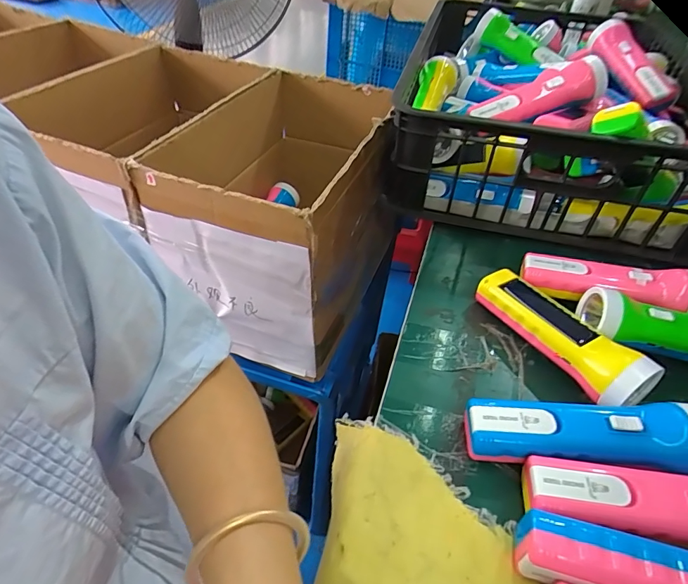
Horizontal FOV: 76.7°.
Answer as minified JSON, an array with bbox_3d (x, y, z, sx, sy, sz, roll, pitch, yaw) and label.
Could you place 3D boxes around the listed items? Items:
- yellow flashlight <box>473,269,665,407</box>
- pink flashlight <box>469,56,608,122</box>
[{"bbox_3d":[0.188,0.035,0.388,0.050,0.050,0.160,-20,48,-23],"label":"yellow flashlight"},{"bbox_3d":[0.234,-0.246,0.535,0.149,0.044,0.053,-16,44,10],"label":"pink flashlight"}]

